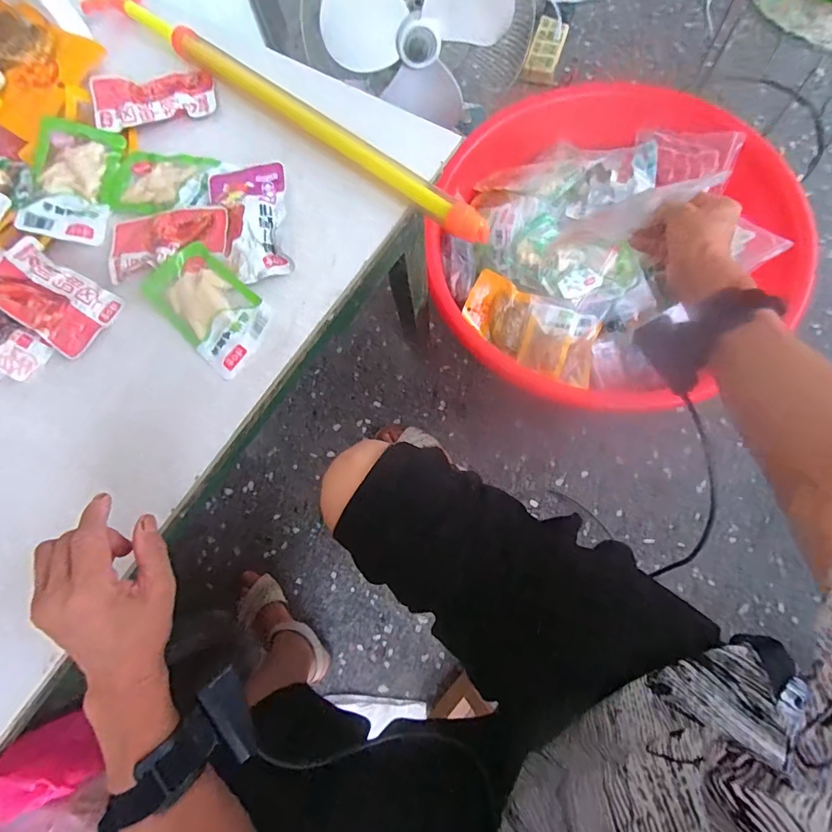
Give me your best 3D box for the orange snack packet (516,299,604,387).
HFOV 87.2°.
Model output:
[{"bbox_3d":[0.255,-0.126,0.777,0.127,0.041,0.135,16,78,10],"label":"orange snack packet"}]

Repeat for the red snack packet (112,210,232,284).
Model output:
[{"bbox_3d":[-0.260,-0.187,0.458,0.137,0.019,0.063,-10,75,3],"label":"red snack packet"}]

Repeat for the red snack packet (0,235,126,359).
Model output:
[{"bbox_3d":[-0.384,-0.126,0.455,0.138,0.023,0.076,33,81,8],"label":"red snack packet"}]

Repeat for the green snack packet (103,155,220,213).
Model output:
[{"bbox_3d":[-0.281,-0.259,0.486,0.120,0.013,0.076,4,76,7],"label":"green snack packet"}]

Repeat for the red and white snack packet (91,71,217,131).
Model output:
[{"bbox_3d":[-0.308,-0.377,0.513,0.134,0.021,0.076,-20,74,0],"label":"red and white snack packet"}]

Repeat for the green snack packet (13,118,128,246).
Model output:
[{"bbox_3d":[-0.377,-0.258,0.480,0.086,0.014,0.132,7,82,-15],"label":"green snack packet"}]

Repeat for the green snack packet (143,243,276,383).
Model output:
[{"bbox_3d":[-0.209,-0.111,0.437,0.143,0.014,0.080,41,83,14],"label":"green snack packet"}]

